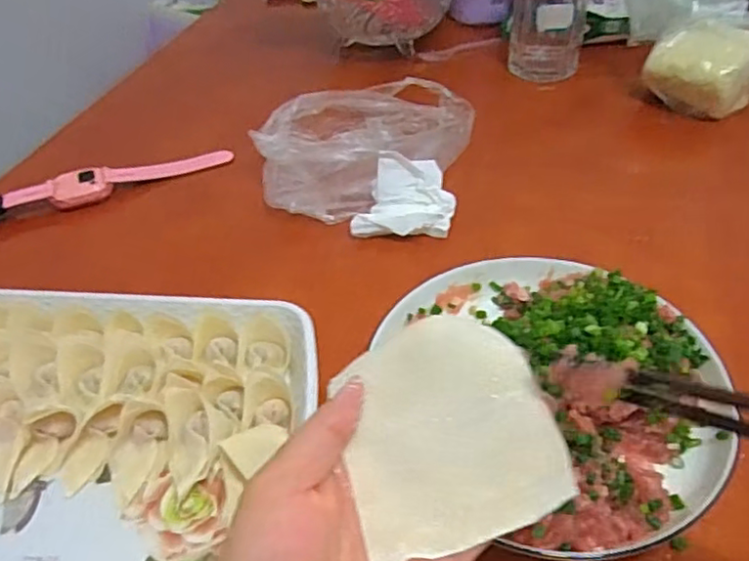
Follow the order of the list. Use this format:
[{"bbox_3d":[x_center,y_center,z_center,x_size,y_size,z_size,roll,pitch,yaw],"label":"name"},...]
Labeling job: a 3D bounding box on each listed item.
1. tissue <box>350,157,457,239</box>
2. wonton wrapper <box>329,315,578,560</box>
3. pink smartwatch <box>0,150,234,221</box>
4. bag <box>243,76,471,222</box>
[{"bbox_3d":[0.023,-0.065,0.504,0.078,0.042,0.067,0,44,5],"label":"tissue"},{"bbox_3d":[0.028,0.058,0.254,0.079,0.006,0.086,-19,62,0],"label":"wonton wrapper"},{"bbox_3d":[-0.232,-0.087,0.557,0.212,0.016,0.038,-18,45,-13],"label":"pink smartwatch"},{"bbox_3d":[-0.012,-0.130,0.561,0.211,0.057,0.142,-34,51,-27],"label":"bag"}]

